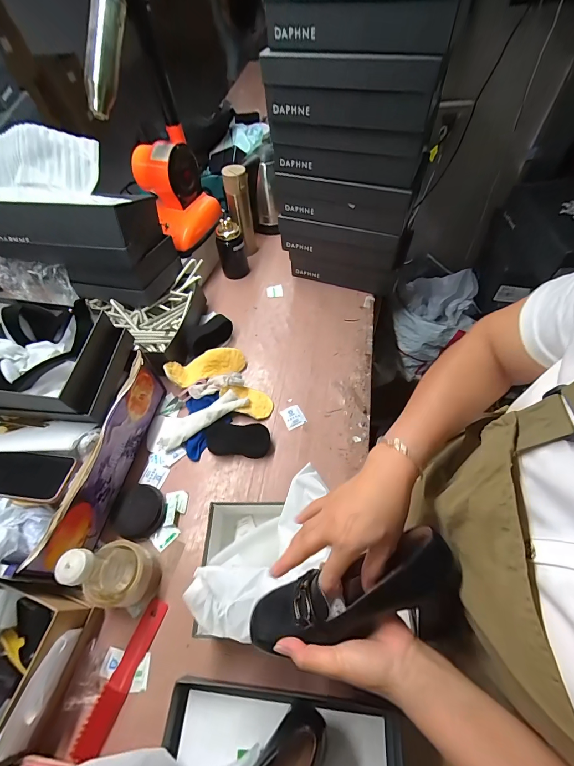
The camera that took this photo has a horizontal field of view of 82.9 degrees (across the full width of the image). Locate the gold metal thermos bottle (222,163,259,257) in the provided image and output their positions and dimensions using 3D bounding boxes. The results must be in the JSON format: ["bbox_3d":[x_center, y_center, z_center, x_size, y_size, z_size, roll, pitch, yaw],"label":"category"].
[{"bbox_3d":[-0.129,-0.488,0.945,0.069,0.238,0.059,-15,57,-6],"label":"gold metal thermos bottle"}]

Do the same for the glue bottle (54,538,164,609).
[{"bbox_3d":[-0.252,0.281,0.481,0.072,0.184,0.086,6,57,8],"label":"glue bottle"}]

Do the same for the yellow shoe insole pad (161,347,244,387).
[{"bbox_3d":[-0.185,-0.040,0.754,0.180,0.019,0.063,-18,95,-23],"label":"yellow shoe insole pad"}]

